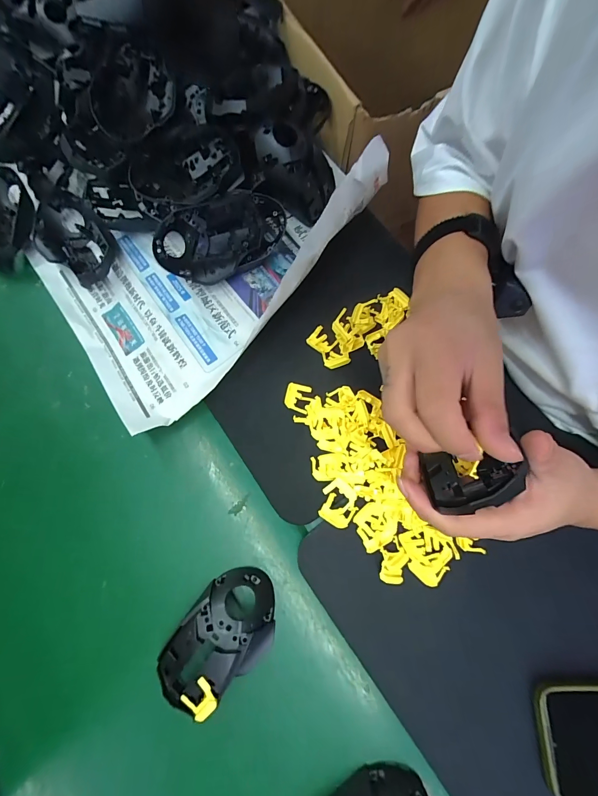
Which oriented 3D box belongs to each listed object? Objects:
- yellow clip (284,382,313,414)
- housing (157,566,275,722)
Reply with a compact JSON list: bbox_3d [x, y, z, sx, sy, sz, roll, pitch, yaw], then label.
[{"bbox_3d":[0.000,-0.002,0.342,0.028,0.004,0.029,15,76,7],"label":"yellow clip"},{"bbox_3d":[-0.066,0.207,0.283,0.072,0.035,0.115,34,79,11],"label":"housing"}]

